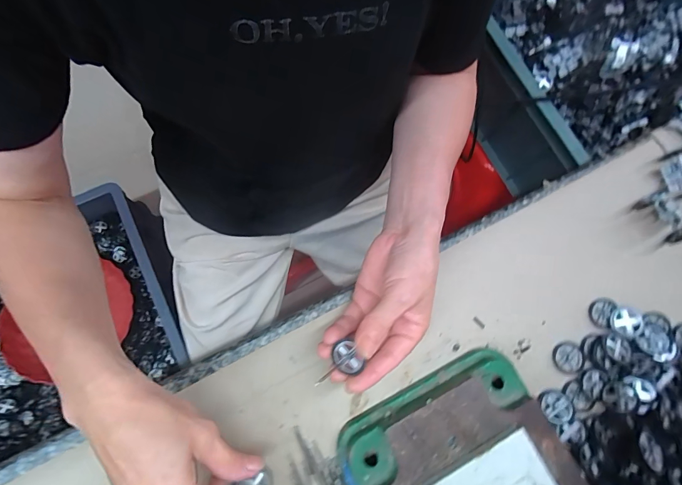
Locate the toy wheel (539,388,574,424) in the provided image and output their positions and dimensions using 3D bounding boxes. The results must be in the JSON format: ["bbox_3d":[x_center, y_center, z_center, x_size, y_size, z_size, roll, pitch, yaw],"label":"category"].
[{"bbox_3d":[0.188,0.143,0.314,0.024,0.005,0.026,1,72,-2],"label":"toy wheel"}]

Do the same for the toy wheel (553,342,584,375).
[{"bbox_3d":[0.208,0.106,0.331,0.027,0.004,0.027,1,72,-2],"label":"toy wheel"}]

